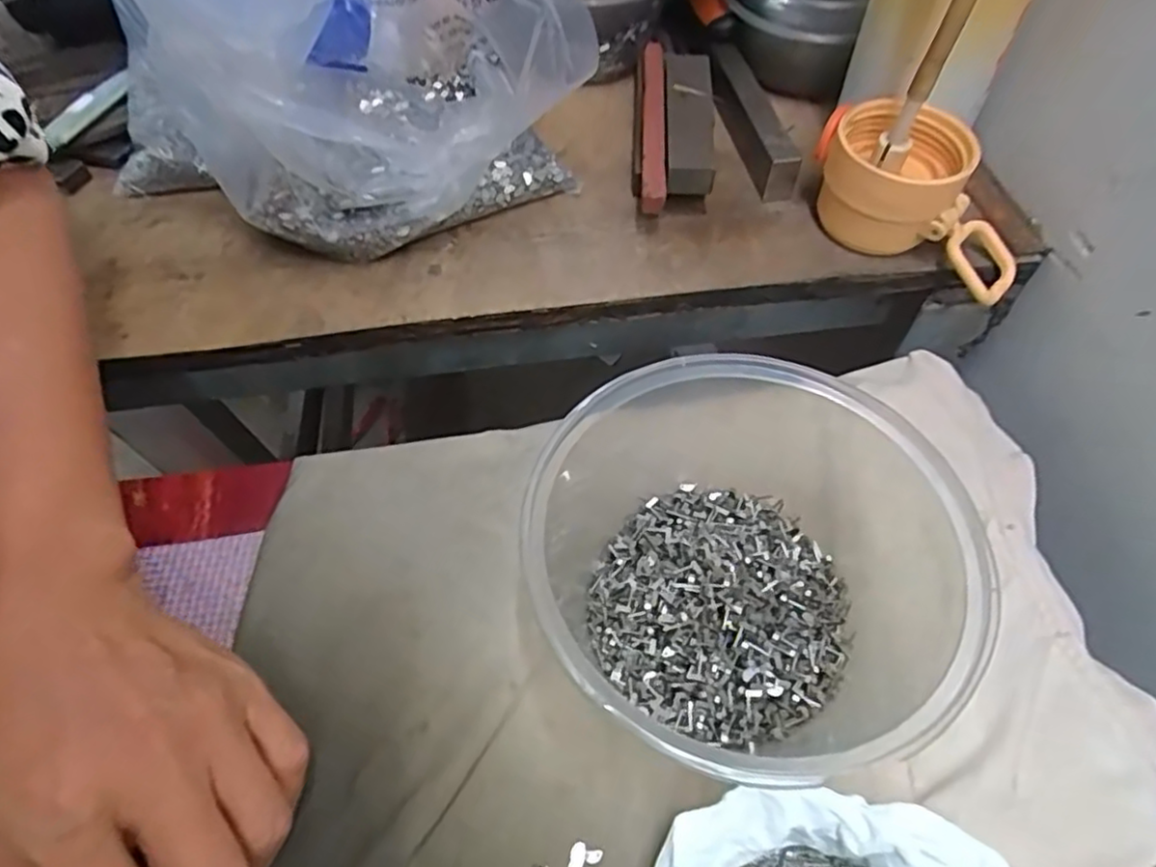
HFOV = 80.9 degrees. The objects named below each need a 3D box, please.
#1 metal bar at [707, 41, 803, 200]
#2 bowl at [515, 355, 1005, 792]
[{"bbox_3d":[0.097,-0.187,0.389,0.025,0.028,0.120,-14,61,-9],"label":"metal bar"},{"bbox_3d":[0.052,0.046,0.240,0.137,0.080,0.136,0,55,0],"label":"bowl"}]

